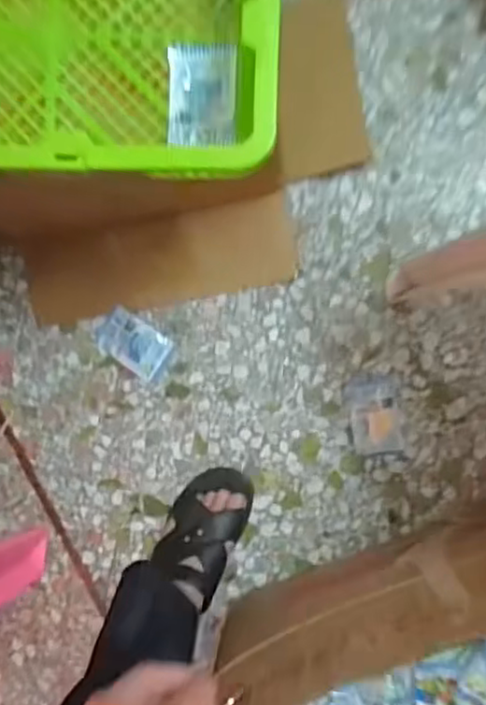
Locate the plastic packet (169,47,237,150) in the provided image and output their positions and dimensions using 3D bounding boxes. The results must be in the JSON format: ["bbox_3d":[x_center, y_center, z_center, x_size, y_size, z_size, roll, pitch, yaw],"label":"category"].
[{"bbox_3d":[-0.041,-0.260,0.690,0.067,0.012,0.104,0,90,5],"label":"plastic packet"}]

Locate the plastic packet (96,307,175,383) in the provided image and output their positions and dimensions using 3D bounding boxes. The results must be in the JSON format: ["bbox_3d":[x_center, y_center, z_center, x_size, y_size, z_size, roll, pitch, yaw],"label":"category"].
[{"bbox_3d":[-0.155,-0.011,0.983,0.109,0.009,0.066,34,93,4],"label":"plastic packet"}]

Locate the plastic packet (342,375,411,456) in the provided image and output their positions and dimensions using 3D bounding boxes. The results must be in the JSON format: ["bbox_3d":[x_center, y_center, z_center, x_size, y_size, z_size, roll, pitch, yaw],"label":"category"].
[{"bbox_3d":[0.185,0.089,0.953,0.073,0.011,0.110,-7,89,5],"label":"plastic packet"}]

